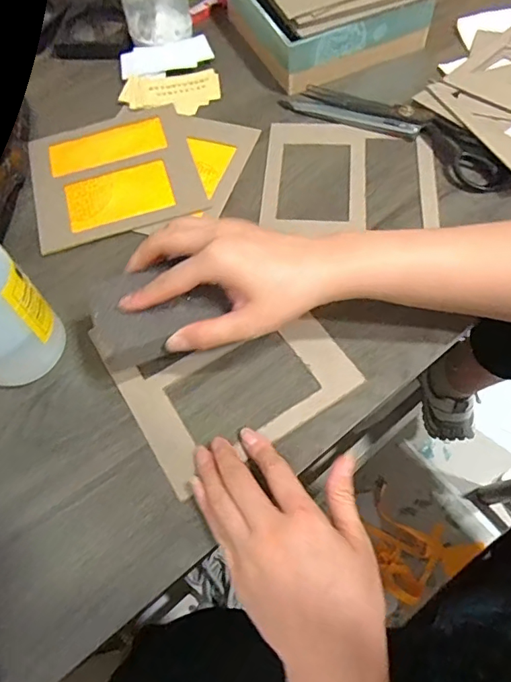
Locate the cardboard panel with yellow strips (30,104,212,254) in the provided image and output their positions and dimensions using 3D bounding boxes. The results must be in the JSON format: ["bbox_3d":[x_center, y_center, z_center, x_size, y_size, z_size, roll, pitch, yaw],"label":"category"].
[{"bbox_3d":[-0.147,-0.176,0.512,0.166,0.007,0.161,-17,63,-5],"label":"cardboard panel with yellow strips"}]

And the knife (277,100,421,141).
[{"bbox_3d":[0.099,-0.243,0.530,0.154,0.009,0.019,22,67,14],"label":"knife"}]

